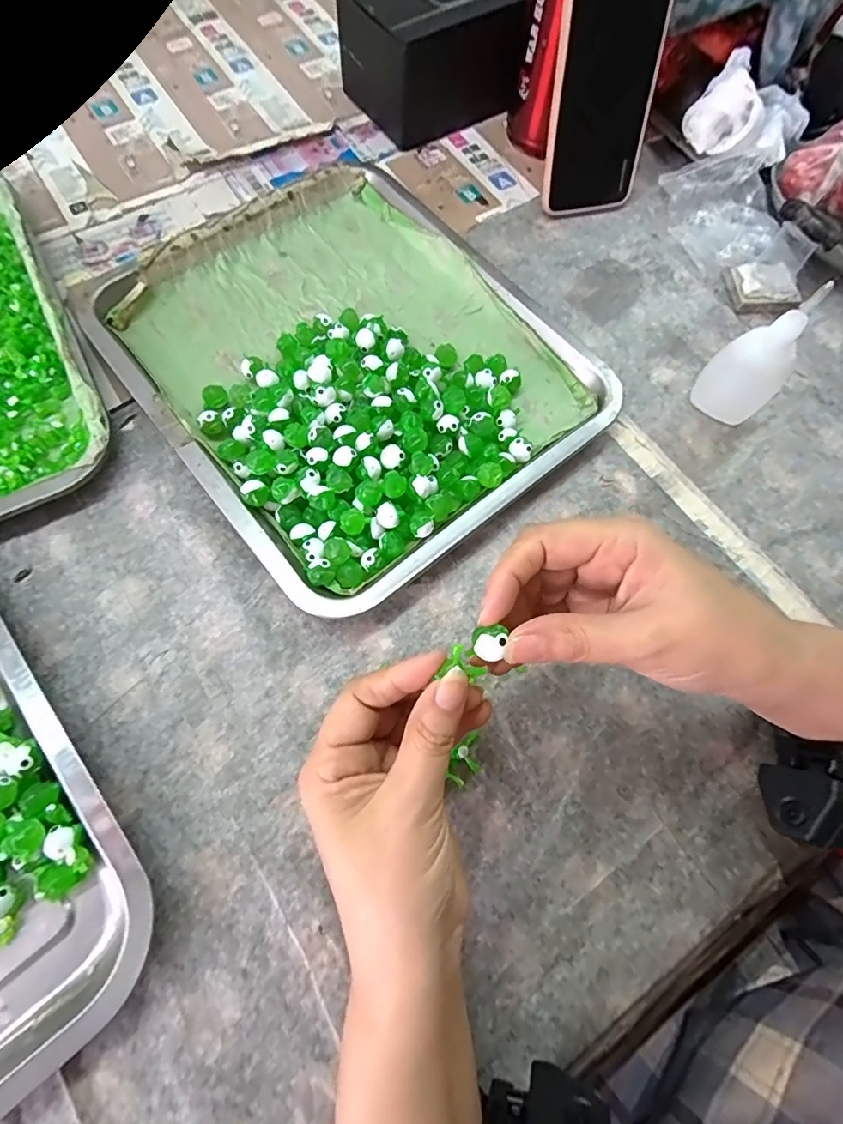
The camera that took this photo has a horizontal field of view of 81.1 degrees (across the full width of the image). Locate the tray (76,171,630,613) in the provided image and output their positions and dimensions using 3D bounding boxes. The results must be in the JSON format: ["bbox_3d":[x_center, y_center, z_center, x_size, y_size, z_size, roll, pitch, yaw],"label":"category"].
[{"bbox_3d":[-0.050,-0.140,0.340,0.255,0.026,0.299,-38,76,-14],"label":"tray"}]

